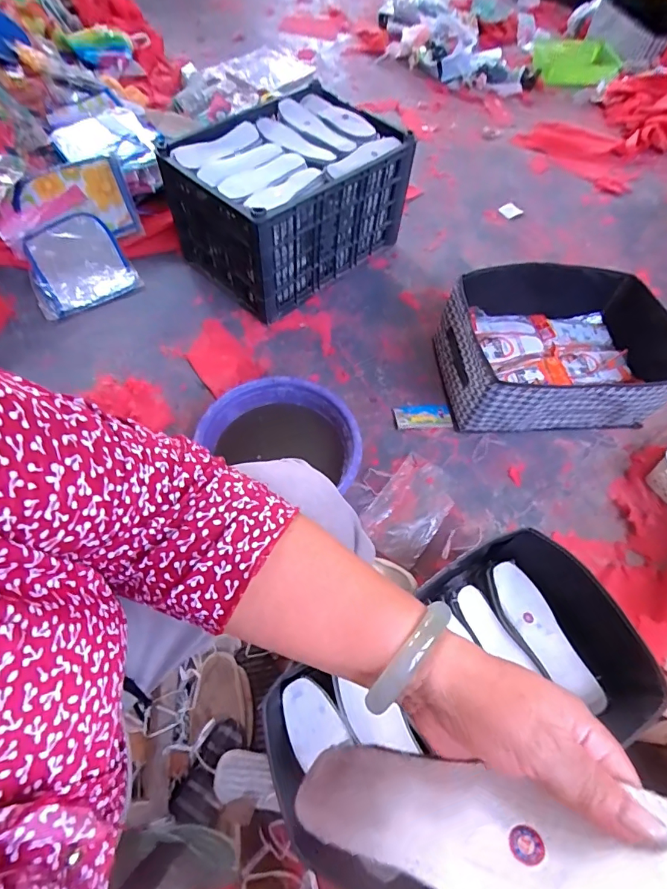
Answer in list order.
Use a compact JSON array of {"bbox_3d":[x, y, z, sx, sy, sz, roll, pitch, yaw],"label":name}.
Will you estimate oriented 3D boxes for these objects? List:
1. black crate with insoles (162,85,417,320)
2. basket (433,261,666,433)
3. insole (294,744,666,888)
[{"bbox_3d":[-0.105,-0.597,1.110,0.474,0.276,0.346,-40,70,-22],"label":"black crate with insoles"},{"bbox_3d":[0.473,-0.197,0.980,0.443,0.192,0.320,-3,61,-5],"label":"basket"},{"bbox_3d":[0.073,0.194,0.227,0.218,0.010,0.062,-12,18,32],"label":"insole"}]

